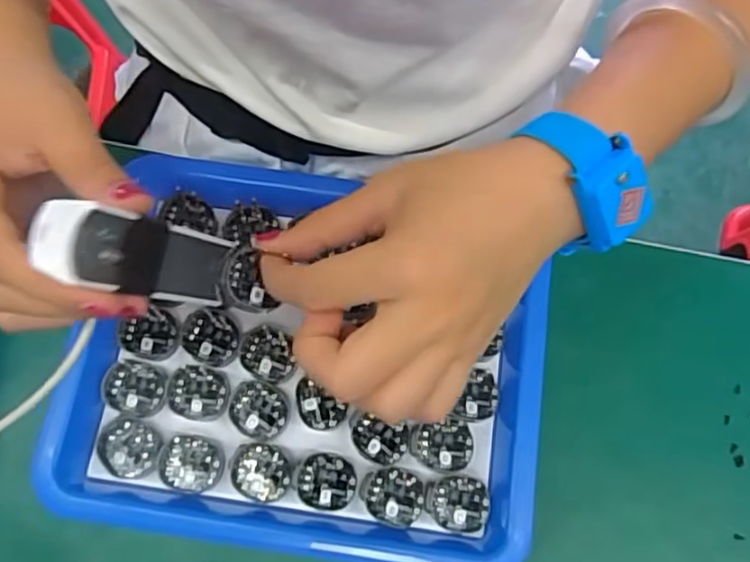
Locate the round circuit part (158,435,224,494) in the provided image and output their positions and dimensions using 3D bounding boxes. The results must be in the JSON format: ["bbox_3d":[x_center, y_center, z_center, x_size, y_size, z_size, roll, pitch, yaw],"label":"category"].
[{"bbox_3d":[-0.084,0.084,0.308,0.027,0.004,0.025,0,74,-2],"label":"round circuit part"}]

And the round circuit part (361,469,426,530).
[{"bbox_3d":[0.008,0.097,0.305,0.028,0.004,0.024,20,74,4],"label":"round circuit part"}]

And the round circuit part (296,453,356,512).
[{"bbox_3d":[-0.022,0.091,0.307,0.026,0.004,0.024,5,73,0],"label":"round circuit part"}]

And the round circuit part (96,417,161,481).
[{"bbox_3d":[-0.113,0.077,0.309,0.025,0.004,0.029,-36,78,-11],"label":"round circuit part"}]

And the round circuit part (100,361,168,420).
[{"bbox_3d":[-0.114,0.051,0.319,0.030,0.005,0.026,4,73,-1],"label":"round circuit part"}]

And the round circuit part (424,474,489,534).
[{"bbox_3d":[0.037,0.100,0.305,0.028,0.004,0.023,6,73,0],"label":"round circuit part"}]

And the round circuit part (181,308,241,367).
[{"bbox_3d":[-0.080,0.028,0.328,0.028,0.005,0.028,0,74,-2],"label":"round circuit part"}]

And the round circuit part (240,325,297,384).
[{"bbox_3d":[-0.052,0.035,0.324,0.024,0.004,0.028,-16,75,-6],"label":"round circuit part"}]

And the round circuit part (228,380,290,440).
[{"bbox_3d":[-0.054,0.060,0.316,0.027,0.004,0.026,0,74,-2],"label":"round circuit part"}]

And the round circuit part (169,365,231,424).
[{"bbox_3d":[-0.083,0.053,0.318,0.027,0.004,0.025,0,74,-2],"label":"round circuit part"}]

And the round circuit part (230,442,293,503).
[{"bbox_3d":[-0.052,0.088,0.308,0.028,0.010,0.025,15,74,3],"label":"round circuit part"}]

